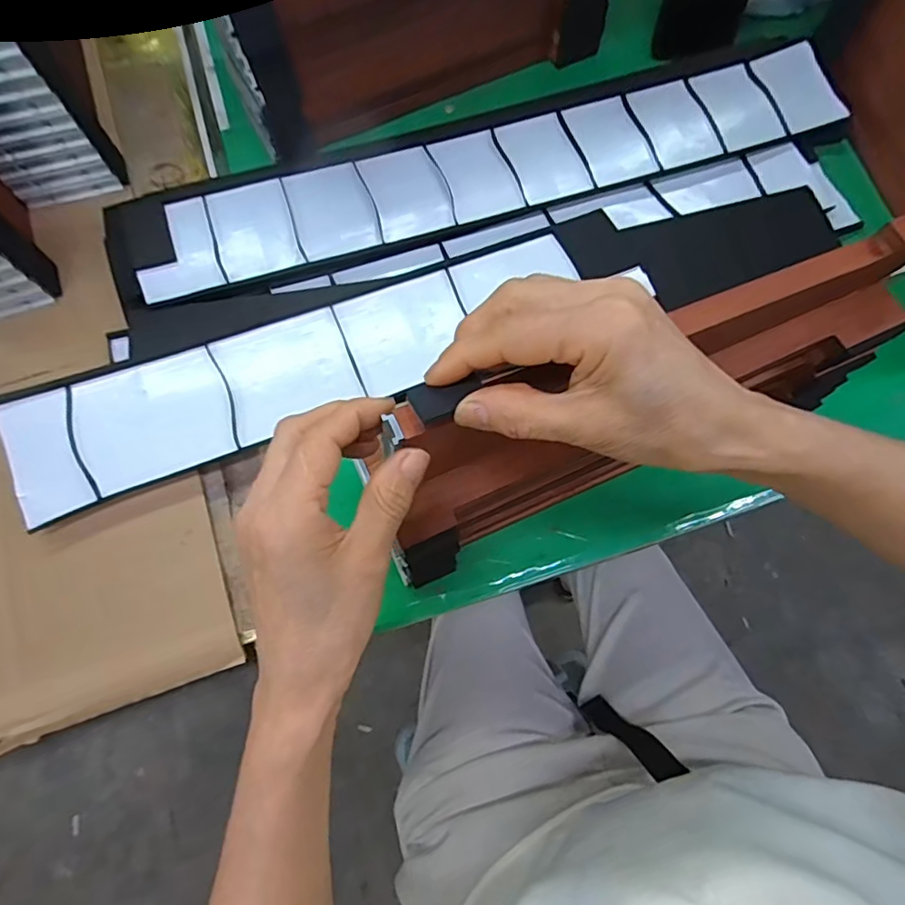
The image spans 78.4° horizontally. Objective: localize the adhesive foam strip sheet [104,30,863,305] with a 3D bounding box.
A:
[{"bbox_3d":[0.044,-0.257,0.484,0.649,0.012,0.106,-18,73,-7],"label":"adhesive foam strip sheet"}]

